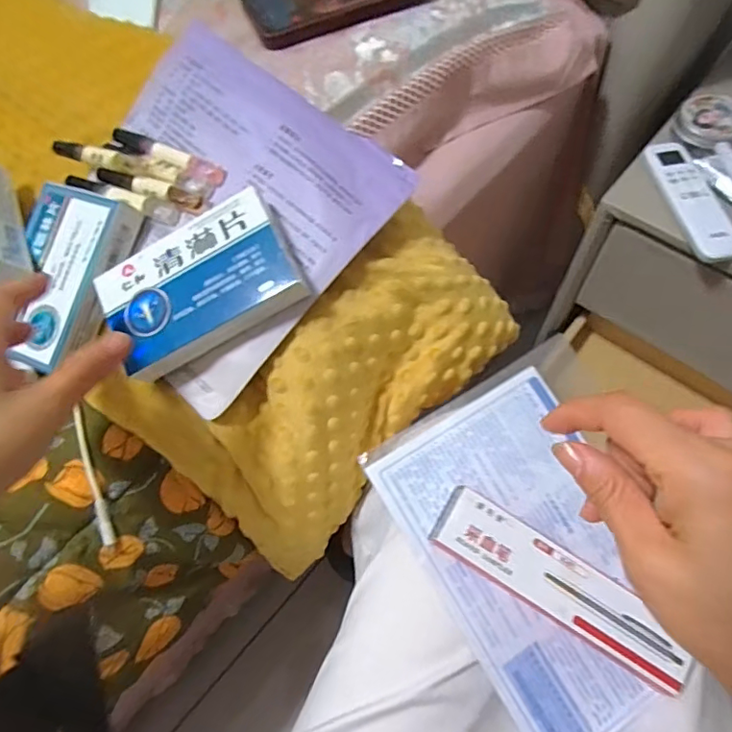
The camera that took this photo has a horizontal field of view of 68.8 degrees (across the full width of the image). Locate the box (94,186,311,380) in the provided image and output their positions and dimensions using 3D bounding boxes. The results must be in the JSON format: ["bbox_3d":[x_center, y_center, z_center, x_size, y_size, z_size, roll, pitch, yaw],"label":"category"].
[{"bbox_3d":[-0.117,-0.055,0.375,0.132,0.019,0.085,-30,78,6],"label":"box"}]

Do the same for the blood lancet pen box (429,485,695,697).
[{"bbox_3d":[0.119,0.132,0.319,0.168,0.018,0.042,34,68,3],"label":"blood lancet pen box"}]

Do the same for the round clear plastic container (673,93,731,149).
[{"bbox_3d":[0.351,-0.248,0.543,0.064,0.019,0.063,-1,62,2],"label":"round clear plastic container"}]

